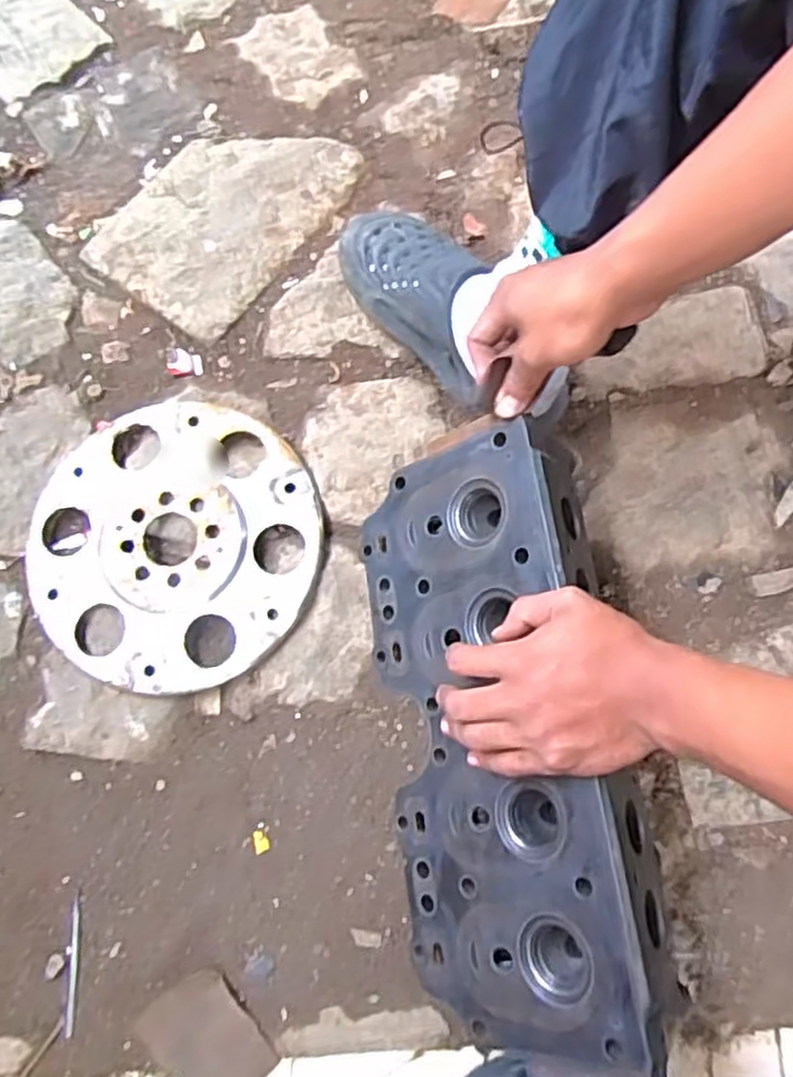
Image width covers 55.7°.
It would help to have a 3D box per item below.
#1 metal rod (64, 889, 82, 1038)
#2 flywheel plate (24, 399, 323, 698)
[{"bbox_3d":[-0.267,0.349,0.618,0.010,0.004,0.105,-3,75,-1],"label":"metal rod"},{"bbox_3d":[-0.203,0.002,0.686,0.257,0.024,0.265,0,75,0],"label":"flywheel plate"}]

